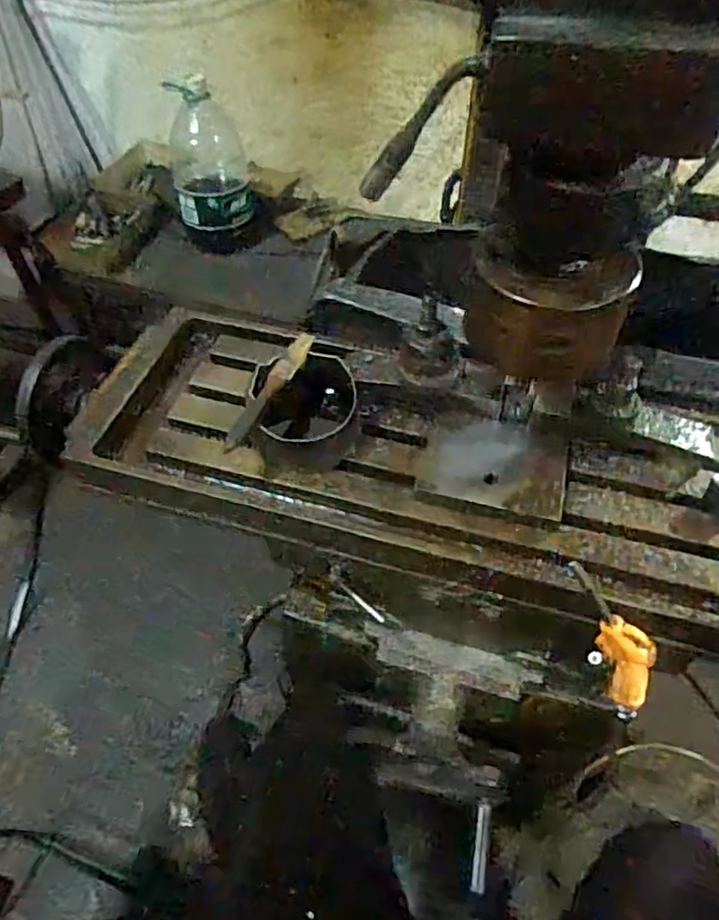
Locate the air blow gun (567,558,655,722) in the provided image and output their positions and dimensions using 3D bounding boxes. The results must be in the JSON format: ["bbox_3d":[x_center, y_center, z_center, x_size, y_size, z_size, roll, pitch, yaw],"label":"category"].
[{"bbox_3d":[0.224,0.170,0.530,0.053,0.233,0.022,6,49,33],"label":"air blow gun"}]

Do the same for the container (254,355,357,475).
[{"bbox_3d":[-0.053,-0.045,0.588,0.104,0.064,0.096,0,52,0],"label":"container"}]

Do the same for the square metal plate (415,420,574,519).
[{"bbox_3d":[0.124,0.004,0.575,0.132,0.016,0.089,11,60,10],"label":"square metal plate"}]

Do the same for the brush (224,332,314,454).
[{"bbox_3d":[-0.082,-0.065,0.576,0.021,0.021,0.141,22,56,16],"label":"brush"}]

